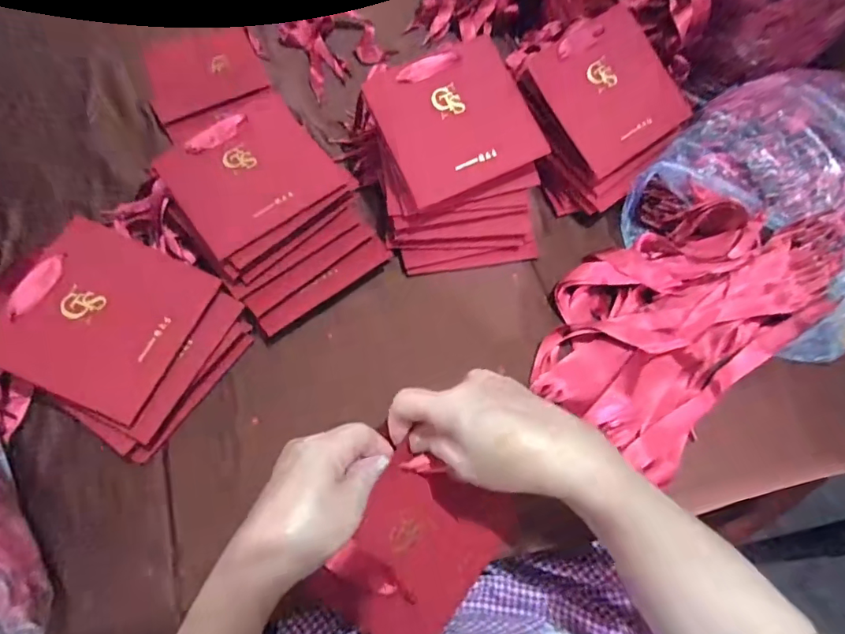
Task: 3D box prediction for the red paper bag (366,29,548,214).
[{"bbox_3d":[0.033,-0.195,0.499,0.142,0.007,0.139,-24,84,-8],"label":"red paper bag"}]

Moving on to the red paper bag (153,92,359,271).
[{"bbox_3d":[-0.164,-0.138,0.498,0.147,0.027,0.140,-39,70,-20],"label":"red paper bag"}]

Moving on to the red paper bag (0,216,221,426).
[{"bbox_3d":[-0.268,-0.001,0.430,0.135,0.005,0.140,25,63,-6],"label":"red paper bag"}]

